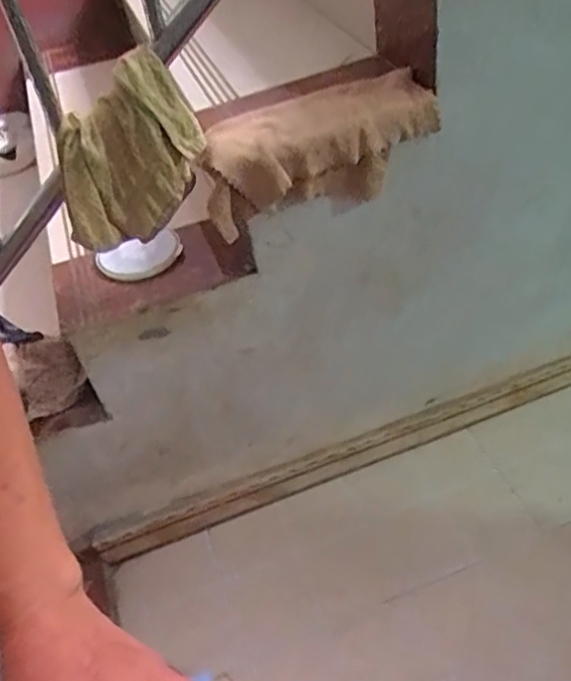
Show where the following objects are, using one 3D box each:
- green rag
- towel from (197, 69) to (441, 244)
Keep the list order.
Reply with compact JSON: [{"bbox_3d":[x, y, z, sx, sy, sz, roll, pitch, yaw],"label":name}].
[{"bbox_3d":[-0.180,-0.208,0.666,0.167,0.205,0.052,-21,50,-9],"label":"green rag"},{"bbox_3d":[0.039,-0.235,0.758,0.300,0.117,0.121,-18,49,-7],"label":"towel"}]

